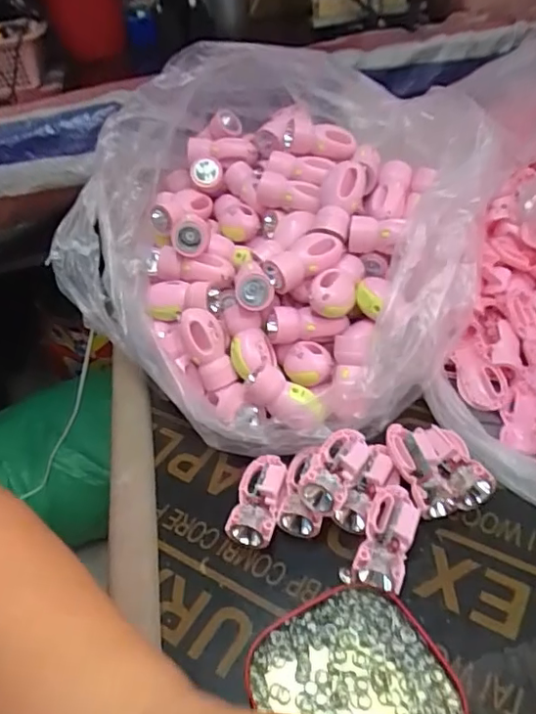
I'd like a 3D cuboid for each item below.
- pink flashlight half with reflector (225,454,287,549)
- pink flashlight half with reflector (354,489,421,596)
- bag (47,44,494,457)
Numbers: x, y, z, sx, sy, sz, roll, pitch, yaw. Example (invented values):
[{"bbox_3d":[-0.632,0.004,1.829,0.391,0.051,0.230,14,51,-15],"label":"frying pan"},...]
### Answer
[{"bbox_3d":[-0.006,0.102,0.392,0.030,0.024,0.068,5,42,16],"label":"pink flashlight half with reflector"},{"bbox_3d":[0.076,0.115,0.353,0.029,0.022,0.064,10,44,22],"label":"pink flashlight half with reflector"},{"bbox_3d":[0.015,-0.125,0.499,0.351,0.202,0.335,28,53,36],"label":"bag"}]

